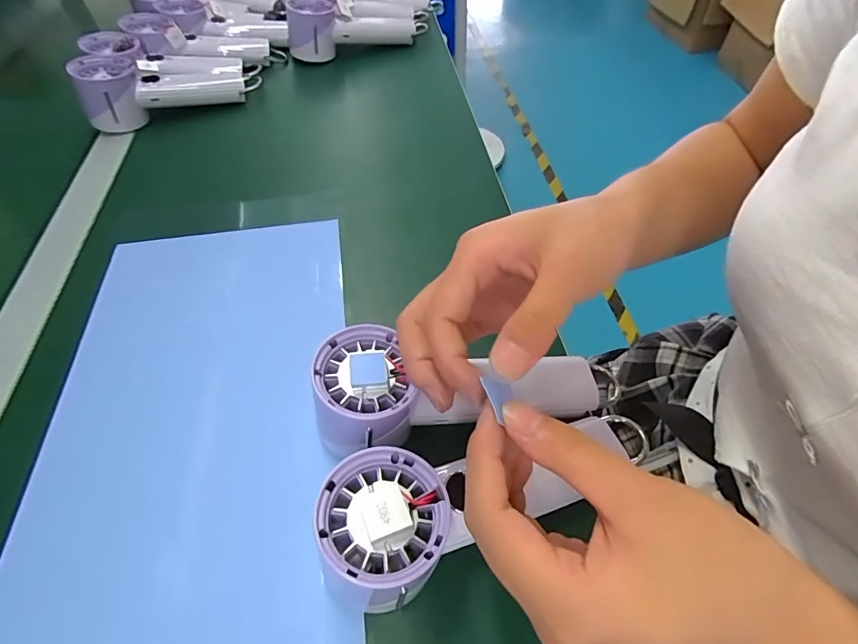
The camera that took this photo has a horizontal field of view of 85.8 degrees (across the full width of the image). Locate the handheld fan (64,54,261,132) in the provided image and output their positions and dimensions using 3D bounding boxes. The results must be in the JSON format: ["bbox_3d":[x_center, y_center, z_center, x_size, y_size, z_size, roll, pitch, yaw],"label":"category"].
[{"bbox_3d":[-0.304,-0.282,0.545,0.191,0.069,0.067,-27,55,-17],"label":"handheld fan"}]

